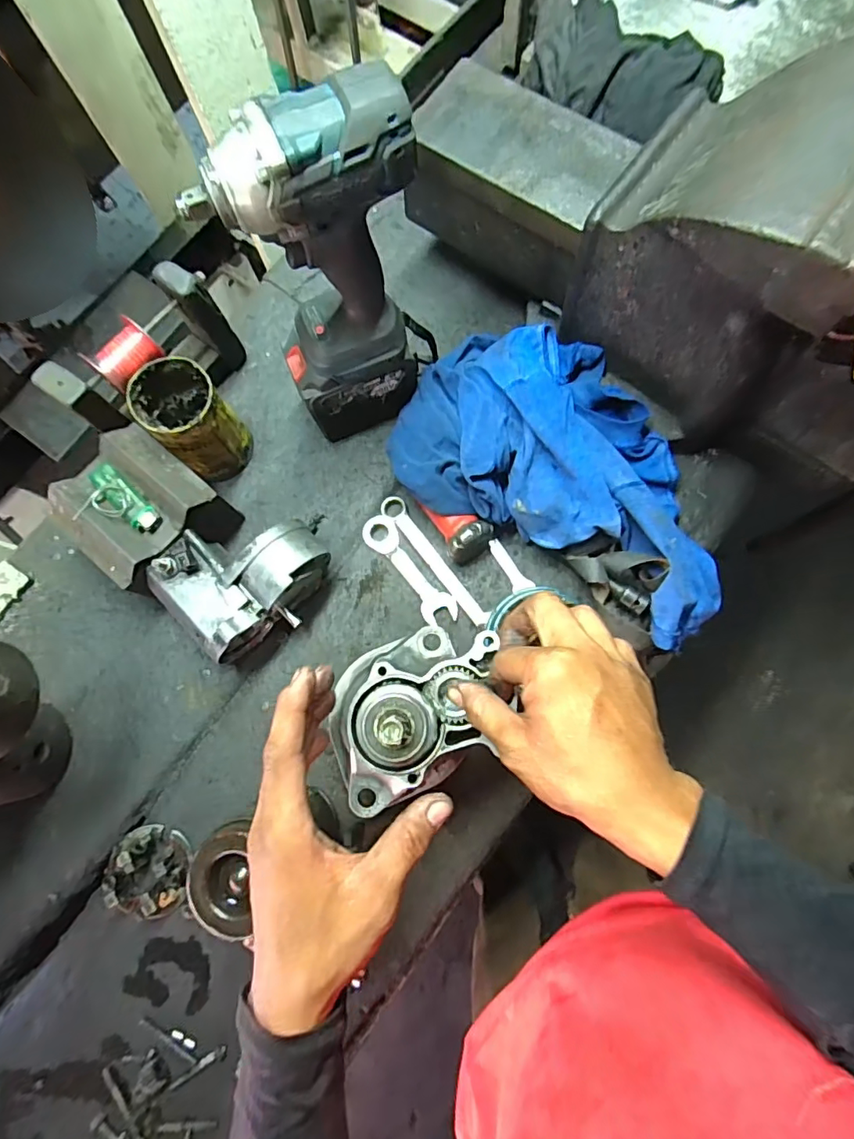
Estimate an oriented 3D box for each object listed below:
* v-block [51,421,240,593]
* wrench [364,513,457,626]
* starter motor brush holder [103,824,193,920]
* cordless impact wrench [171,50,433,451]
[{"bbox_3d":[-0.266,-0.050,0.513,0.128,0.090,0.119,43,83,10],"label":"v-block"},{"bbox_3d":[-0.018,0.000,0.530,0.035,0.010,0.130,-37,78,-5],"label":"wrench"},{"bbox_3d":[-0.255,0.280,0.478,0.064,0.029,0.078,-12,81,0],"label":"starter motor brush holder"},{"bbox_3d":[-0.067,-0.218,0.433,0.150,0.283,0.079,-16,77,-1],"label":"cordless impact wrench"}]

